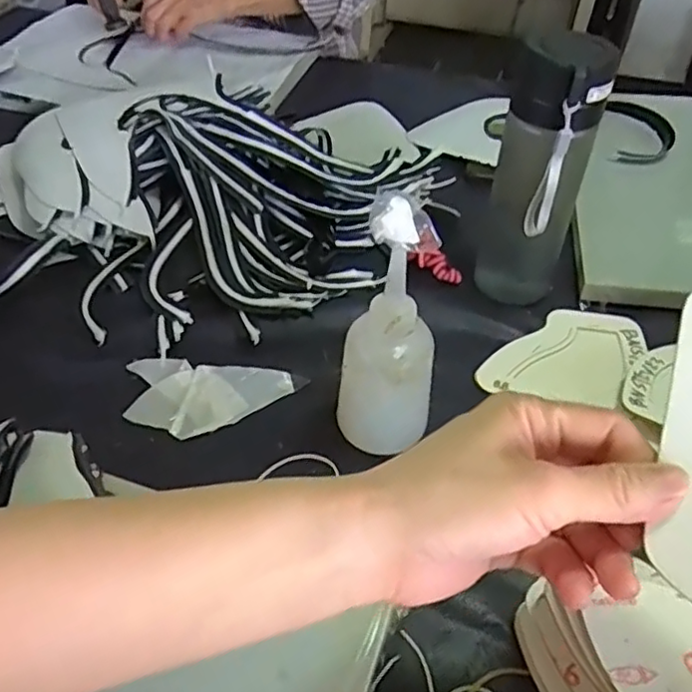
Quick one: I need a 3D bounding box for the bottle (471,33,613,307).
[{"bbox_3d":[0.151,-0.129,0.513,0.075,0.215,0.078,15,45,10],"label":"bottle"}]

